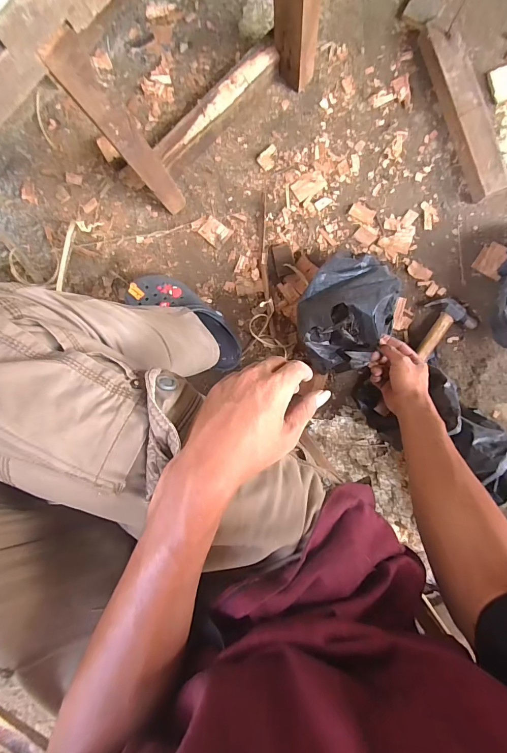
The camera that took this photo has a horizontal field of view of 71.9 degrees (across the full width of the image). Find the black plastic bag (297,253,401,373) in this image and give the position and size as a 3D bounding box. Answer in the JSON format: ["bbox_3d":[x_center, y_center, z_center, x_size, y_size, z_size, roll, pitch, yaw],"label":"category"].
[{"bbox_3d":[0.161,-0.108,0.610,0.156,0.140,0.196,35,95,3],"label":"black plastic bag"}]

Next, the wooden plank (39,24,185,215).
[{"bbox_3d":[-0.163,-0.319,0.507,0.043,0.392,0.027,-39,88,6],"label":"wooden plank"}]

